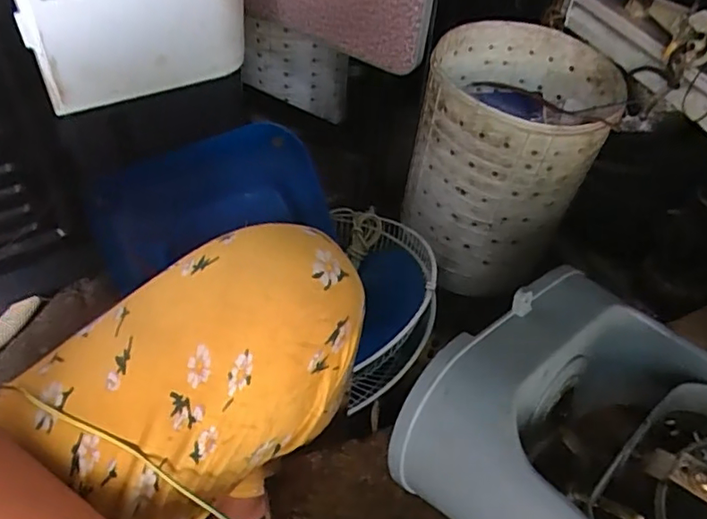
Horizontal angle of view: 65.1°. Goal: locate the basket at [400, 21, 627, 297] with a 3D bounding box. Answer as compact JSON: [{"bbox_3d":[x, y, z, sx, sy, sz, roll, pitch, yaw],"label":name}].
[{"bbox_3d":[0.224,-0.156,0.863,0.252,0.303,0.260,15,47,7],"label":"basket"}]

